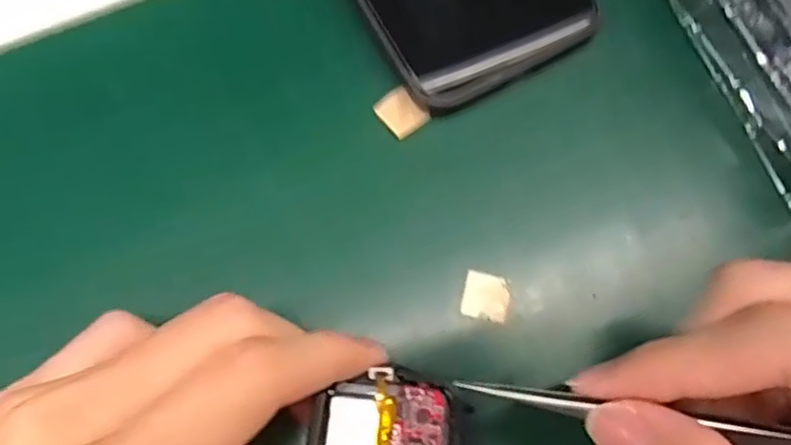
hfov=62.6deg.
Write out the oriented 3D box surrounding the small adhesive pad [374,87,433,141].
[{"bbox_3d":[0.002,-0.041,0.239,0.016,0.004,0.017,-38,77,-10],"label":"small adhesive pad"}]

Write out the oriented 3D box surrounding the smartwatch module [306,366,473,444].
[{"bbox_3d":[-0.002,0.061,0.187,0.045,0.010,0.035,7,74,3],"label":"smartwatch module"}]

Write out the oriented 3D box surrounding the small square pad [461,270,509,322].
[{"bbox_3d":[0.031,0.025,0.221,0.015,0.004,0.015,11,74,4],"label":"small square pad"}]

